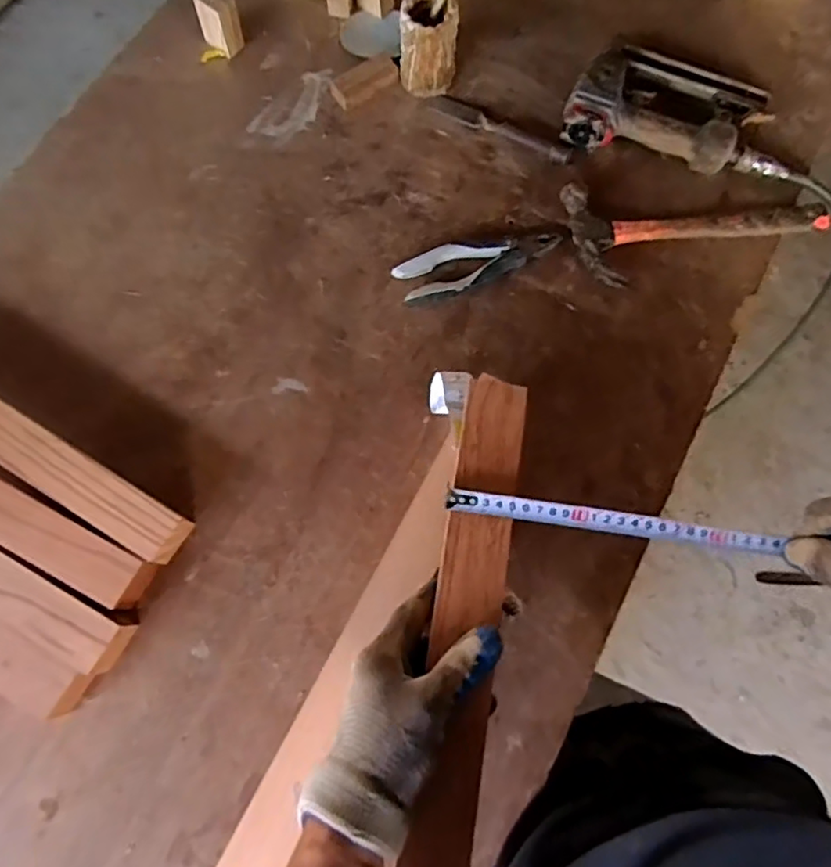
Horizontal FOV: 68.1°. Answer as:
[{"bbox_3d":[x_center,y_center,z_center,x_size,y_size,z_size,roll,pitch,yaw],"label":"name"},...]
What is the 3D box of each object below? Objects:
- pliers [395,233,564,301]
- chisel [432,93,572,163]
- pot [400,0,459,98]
[{"bbox_3d":[0.075,-0.198,0.704,0.192,0.025,0.050,-17,75,-7],"label":"pliers"},{"bbox_3d":[0.105,-0.374,0.760,0.184,0.013,0.025,29,75,6],"label":"chisel"},{"bbox_3d":[0.017,-0.470,0.747,0.064,0.096,0.064,1,74,-3],"label":"pot"}]

